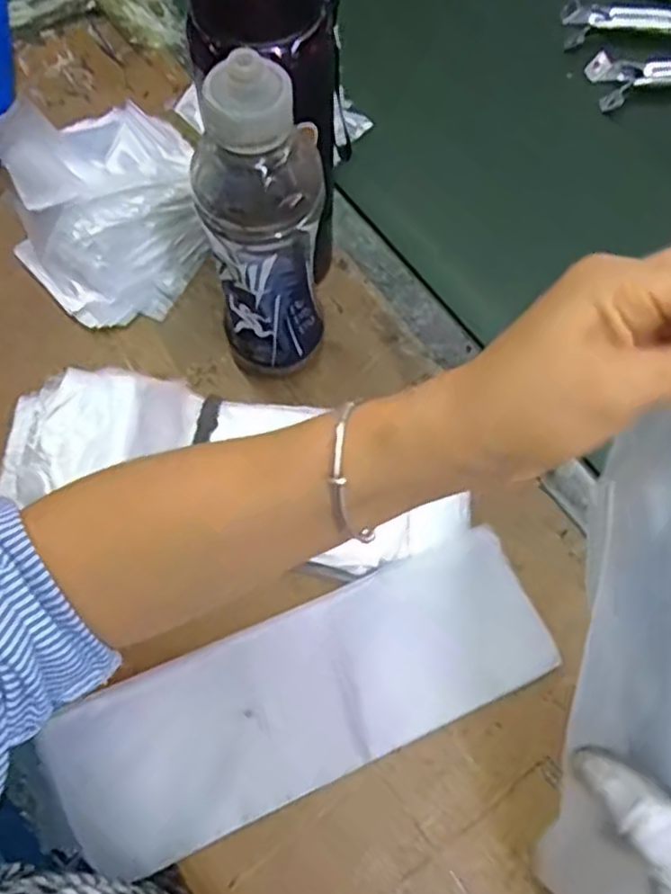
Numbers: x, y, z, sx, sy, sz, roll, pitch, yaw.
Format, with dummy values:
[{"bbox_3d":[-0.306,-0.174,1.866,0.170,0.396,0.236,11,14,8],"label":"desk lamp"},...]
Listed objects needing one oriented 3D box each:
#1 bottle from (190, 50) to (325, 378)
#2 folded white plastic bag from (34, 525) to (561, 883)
[{"bbox_3d":[-0.042,-0.122,0.410,0.069,0.221,0.077,-3,70,-4],"label":"bottle"},{"bbox_3d":[-0.013,0.142,0.406,0.285,0.019,0.095,-23,70,-10],"label":"folded white plastic bag"}]

